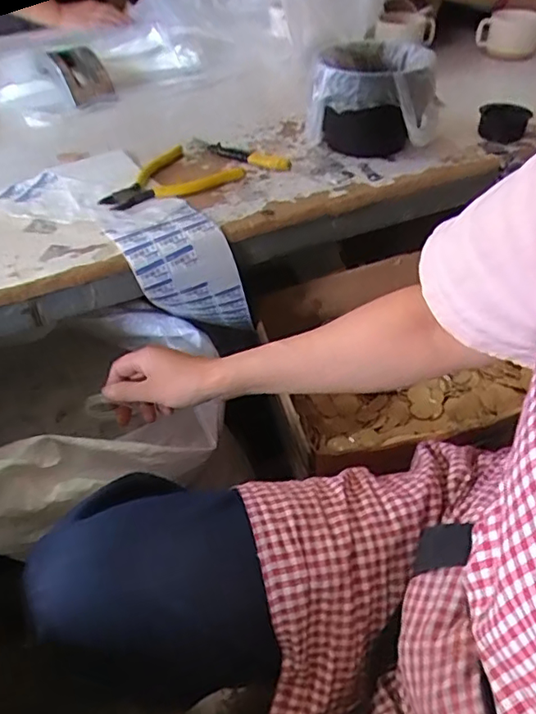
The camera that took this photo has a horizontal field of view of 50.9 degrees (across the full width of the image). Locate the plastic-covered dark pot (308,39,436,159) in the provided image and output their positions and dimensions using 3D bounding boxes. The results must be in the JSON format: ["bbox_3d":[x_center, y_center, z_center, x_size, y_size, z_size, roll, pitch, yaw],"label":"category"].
[{"bbox_3d":[0.139,-0.336,0.735,0.152,0.109,0.145,8,45,7],"label":"plastic-covered dark pot"}]

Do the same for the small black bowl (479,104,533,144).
[{"bbox_3d":[0.324,-0.325,0.779,0.065,0.034,0.060,0,44,0],"label":"small black bowl"}]

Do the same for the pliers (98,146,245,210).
[{"bbox_3d":[-0.126,-0.230,0.703,0.174,0.013,0.108,-23,49,-22],"label":"pliers"}]

